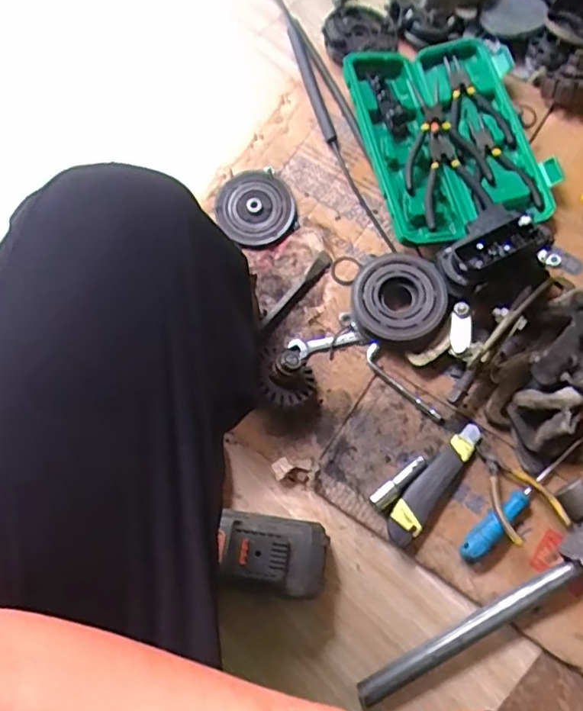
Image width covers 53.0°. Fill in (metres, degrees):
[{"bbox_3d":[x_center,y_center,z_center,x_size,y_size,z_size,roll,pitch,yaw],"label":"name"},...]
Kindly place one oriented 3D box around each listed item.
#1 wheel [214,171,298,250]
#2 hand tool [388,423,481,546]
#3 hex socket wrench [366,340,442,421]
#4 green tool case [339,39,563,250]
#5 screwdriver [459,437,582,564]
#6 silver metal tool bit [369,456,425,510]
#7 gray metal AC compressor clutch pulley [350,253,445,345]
[{"bbox_3d":[-0.045,-0.187,0.753,0.100,0.026,0.096,-1,74,2],"label":"wheel"},{"bbox_3d":[0.160,0.141,0.657,0.034,0.022,0.157,38,79,11],"label":"hand tool"},{"bbox_3d":[0.129,0.035,0.690,0.025,0.007,0.118,-36,75,-9],"label":"hex socket wrench"},{"bbox_3d":[0.208,-0.294,0.770,0.215,0.040,0.301,-12,74,-1],"label":"green tool case"},{"bbox_3d":[0.255,0.158,0.644,0.187,0.026,0.023,-39,77,-8],"label":"screwdriver"},{"bbox_3d":[0.121,0.142,0.656,0.077,0.014,0.020,-40,77,-9],"label":"silver metal tool bit"},{"bbox_3d":[0.128,-0.069,0.704,0.108,0.040,0.112,-1,74,2],"label":"gray metal AC compressor clutch pulley"}]

